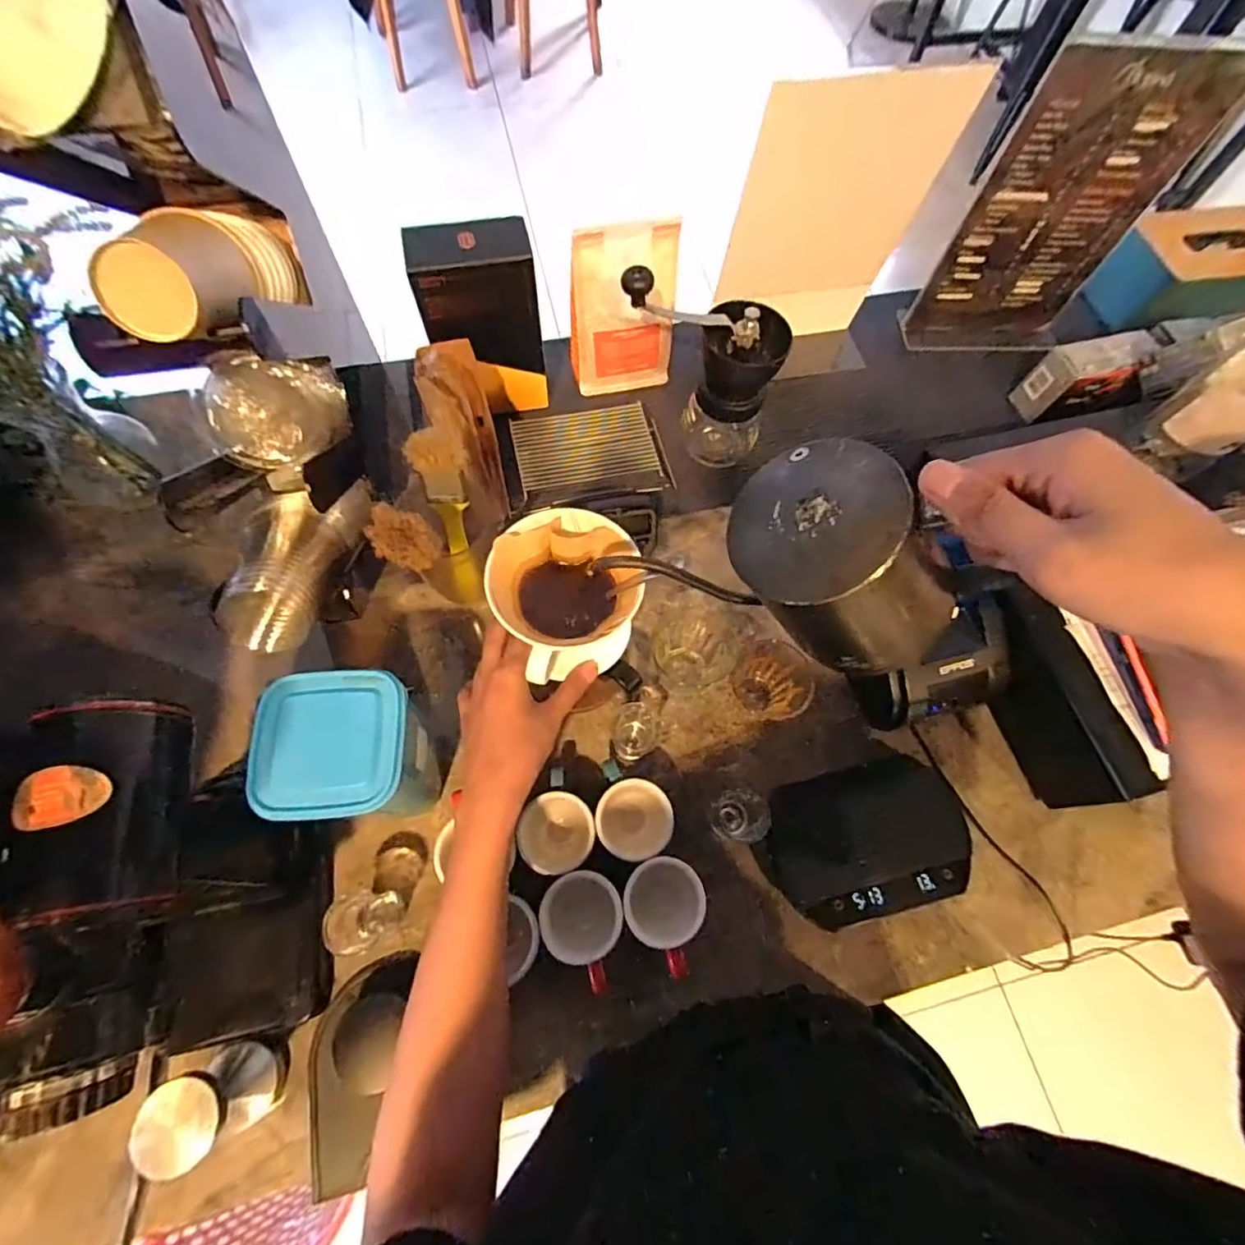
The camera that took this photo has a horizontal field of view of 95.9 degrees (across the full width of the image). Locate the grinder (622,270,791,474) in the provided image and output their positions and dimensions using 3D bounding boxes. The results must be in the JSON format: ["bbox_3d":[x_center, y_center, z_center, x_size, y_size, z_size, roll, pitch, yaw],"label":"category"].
[{"bbox_3d":[0.083,-0.265,0.598,0.156,0.188,0.074,29,69,9],"label":"grinder"}]

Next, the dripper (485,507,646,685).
[{"bbox_3d":[-0.044,-0.019,0.448,0.110,0.095,0.112,1,67,-3],"label":"dripper"}]

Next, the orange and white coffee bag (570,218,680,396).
[{"bbox_3d":[0.003,-0.353,0.649,0.118,0.173,0.054,-15,69,-9],"label":"orange and white coffee bag"}]

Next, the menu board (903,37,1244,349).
[{"bbox_3d":[0.504,-0.465,0.661,0.207,0.311,0.038,-3,68,-4],"label":"menu board"}]

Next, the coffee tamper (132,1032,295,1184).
[{"bbox_3d":[-0.286,0.339,0.398,0.050,0.098,0.054,-27,71,-13],"label":"coffee tamper"}]

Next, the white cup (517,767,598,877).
[{"bbox_3d":[-0.059,0.180,0.492,0.062,0.063,0.072,-35,73,-16],"label":"white cup"}]

